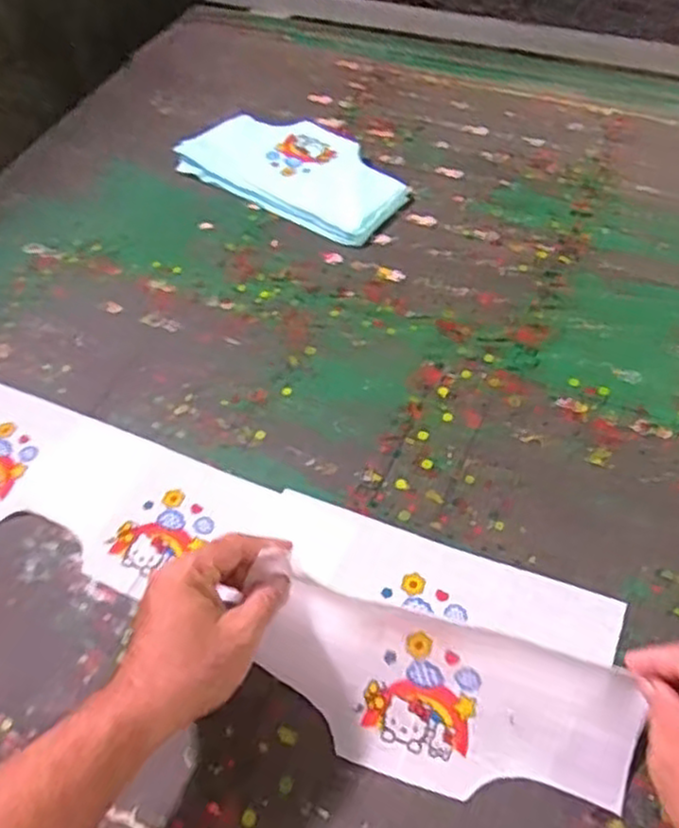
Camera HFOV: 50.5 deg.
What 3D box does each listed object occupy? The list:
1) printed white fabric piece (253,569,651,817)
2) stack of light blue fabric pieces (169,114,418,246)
[{"bbox_3d":[0.075,0.202,0.506,0.254,0.052,0.104,15,56,7],"label":"printed white fabric piece"},{"bbox_3d":[-0.054,-0.308,0.904,0.289,0.026,0.151,27,60,22],"label":"stack of light blue fabric pieces"}]

